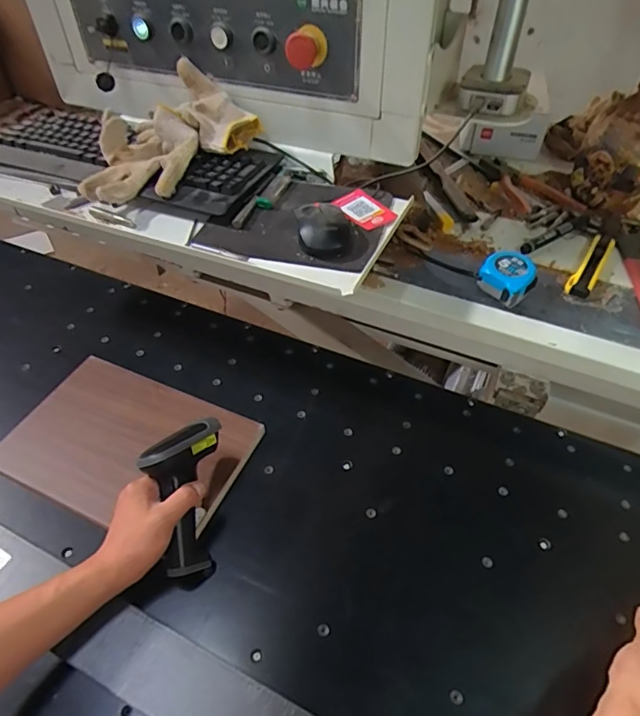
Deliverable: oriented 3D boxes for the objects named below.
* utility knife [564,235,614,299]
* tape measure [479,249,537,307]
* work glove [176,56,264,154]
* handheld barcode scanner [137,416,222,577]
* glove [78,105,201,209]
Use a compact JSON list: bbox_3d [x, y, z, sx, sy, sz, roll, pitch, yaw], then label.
[{"bbox_3d":[0.385,-0.133,0.700,0.033,0.017,0.146,29,54,23],"label":"utility knife"},{"bbox_3d":[0.250,-0.105,0.663,0.063,0.046,0.066,-28,54,-23],"label":"tape measure"},{"bbox_3d":[-0.151,-0.350,0.699,0.084,0.056,0.147,-31,74,-25],"label":"work glove"},{"bbox_3d":[-0.153,0.152,0.553,0.076,0.062,0.159,-2,87,-3],"label":"handheld barcode scanner"},{"bbox_3d":[-0.244,-0.285,0.675,0.154,0.065,0.177,-8,48,-7],"label":"glove"}]

